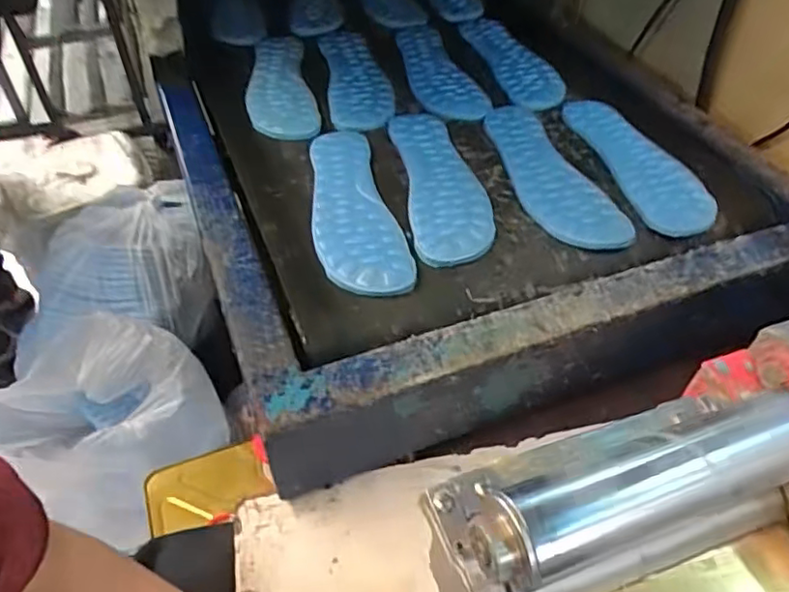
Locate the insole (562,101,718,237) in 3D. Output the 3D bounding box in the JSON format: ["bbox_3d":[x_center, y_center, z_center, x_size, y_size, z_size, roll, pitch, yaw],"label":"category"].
[{"bbox_3d":[0.266,-0.150,0.680,0.086,0.016,0.240,-9,47,-8],"label":"insole"}]

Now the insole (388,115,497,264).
[{"bbox_3d":[0.047,-0.121,0.654,0.081,0.013,0.249,-6,47,-6],"label":"insole"}]

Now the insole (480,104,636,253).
[{"bbox_3d":[0.159,-0.134,0.663,0.080,0.007,0.248,-14,48,-12],"label":"insole"}]

